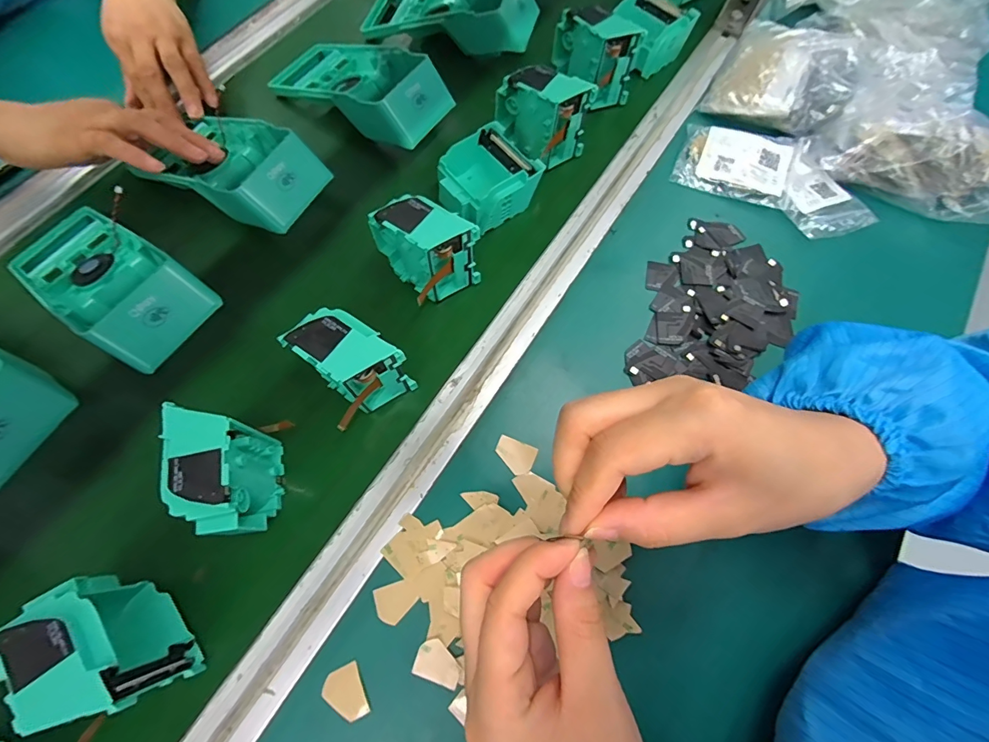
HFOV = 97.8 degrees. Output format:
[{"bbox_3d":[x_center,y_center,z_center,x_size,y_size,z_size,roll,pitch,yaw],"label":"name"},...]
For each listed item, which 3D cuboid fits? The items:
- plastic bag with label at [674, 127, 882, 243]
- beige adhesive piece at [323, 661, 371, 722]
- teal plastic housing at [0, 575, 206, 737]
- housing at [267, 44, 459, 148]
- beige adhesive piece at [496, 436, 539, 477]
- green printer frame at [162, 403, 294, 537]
[{"bbox_3d":[0.269,-0.185,0.412,0.179,0.022,0.087,27,71,8],"label":"plastic bag with label"},{"bbox_3d":[-0.093,0.200,0.266,0.023,0.004,0.030,-22,72,-10],"label":"beige adhesive piece"},{"bbox_3d":[-0.222,0.159,0.248,0.082,0.080,0.040,43,74,13],"label":"teal plastic housing"},{"bbox_3d":[-0.140,-0.287,0.429,0.195,0.051,0.096,31,72,9],"label":"housing"},{"bbox_3d":[0.015,0.063,0.320,0.029,0.004,0.023,24,71,7],"label":"beige adhesive piece"},{"bbox_3d":[-0.173,0.066,0.282,0.042,0.075,0.073,-2,70,-3],"label":"green printer frame"}]

